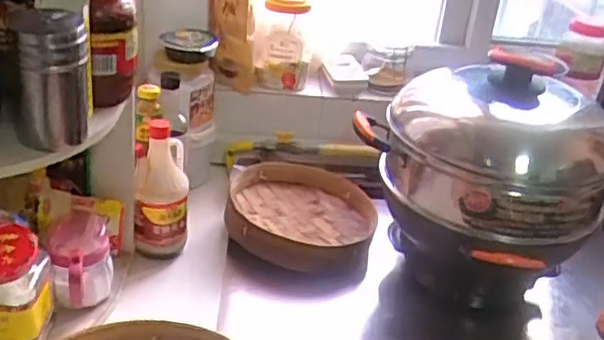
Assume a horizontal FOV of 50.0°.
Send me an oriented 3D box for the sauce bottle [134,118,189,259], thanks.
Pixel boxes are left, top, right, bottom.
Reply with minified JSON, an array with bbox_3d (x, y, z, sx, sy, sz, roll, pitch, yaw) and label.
[{"bbox_3d":[-0.212,0.038,0.981,0.080,0.217,0.071,0,30,-10],"label":"sauce bottle"}]

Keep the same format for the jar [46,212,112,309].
[{"bbox_3d":[-0.296,0.120,0.867,0.079,0.088,0.113,-5,31,-19],"label":"jar"}]

